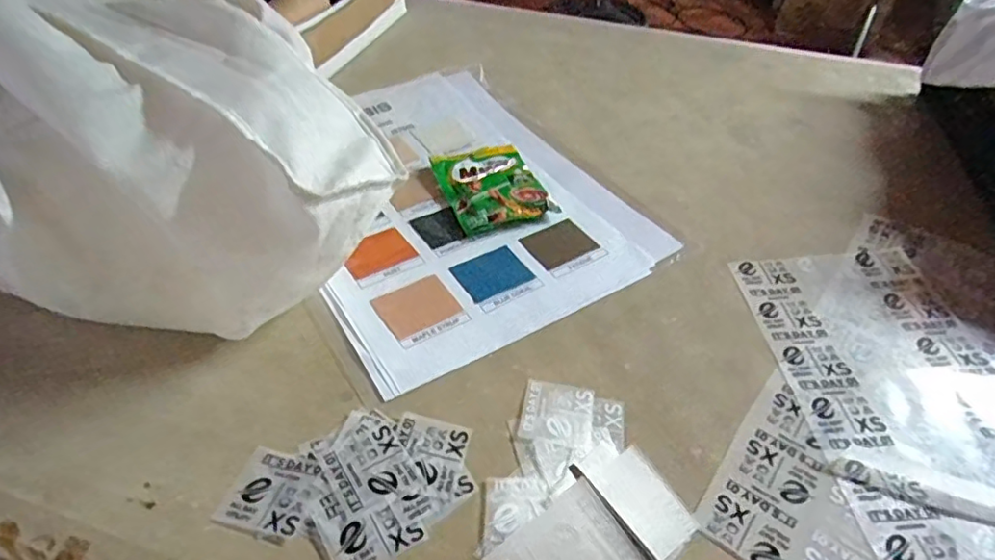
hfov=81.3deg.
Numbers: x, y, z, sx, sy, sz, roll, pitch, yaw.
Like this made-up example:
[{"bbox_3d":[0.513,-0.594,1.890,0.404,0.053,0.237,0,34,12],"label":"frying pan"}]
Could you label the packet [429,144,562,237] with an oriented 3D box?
[{"bbox_3d":[-0.004,-0.080,0.481,0.079,0.014,0.104,-13,46,-16],"label":"packet"}]

